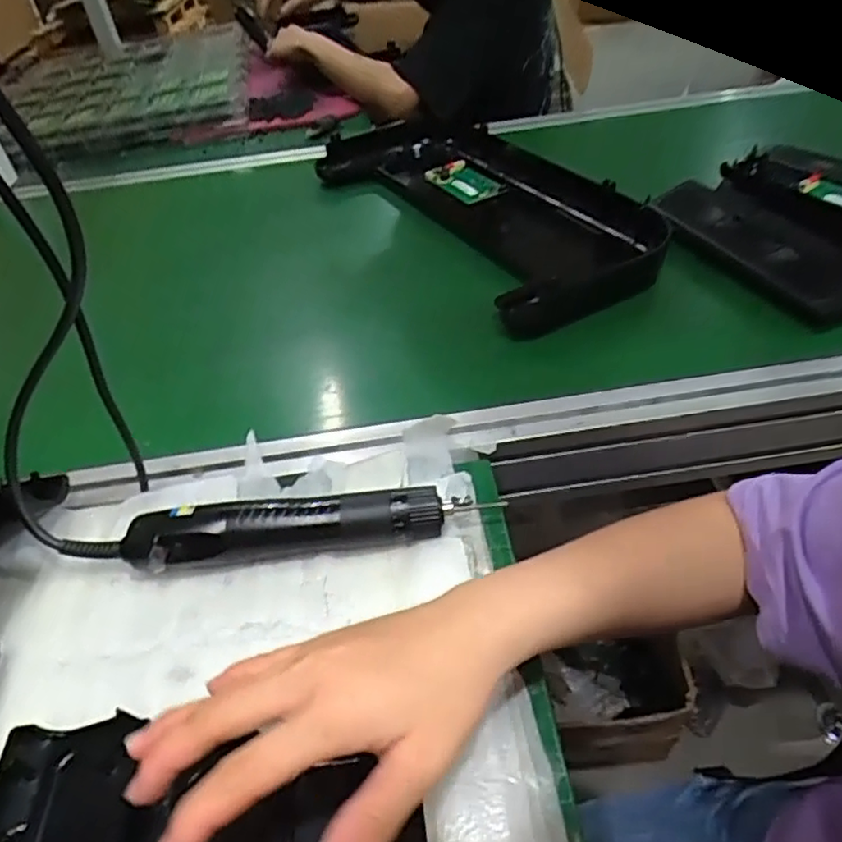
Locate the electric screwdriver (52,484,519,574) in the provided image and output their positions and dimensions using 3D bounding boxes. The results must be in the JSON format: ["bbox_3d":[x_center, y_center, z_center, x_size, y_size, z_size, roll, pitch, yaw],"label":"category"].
[{"bbox_3d":[-0.088,0.070,0.410,0.258,0.035,0.034,-6,42,1],"label":"electric screwdriver"}]

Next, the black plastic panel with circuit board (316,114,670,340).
[{"bbox_3d":[0.065,-0.258,0.749,0.207,0.058,0.504,-25,46,-19],"label":"black plastic panel with circuit board"}]

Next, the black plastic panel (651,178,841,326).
[{"bbox_3d":[0.311,-0.170,0.589,0.085,0.015,0.216,-26,53,-10],"label":"black plastic panel"}]

